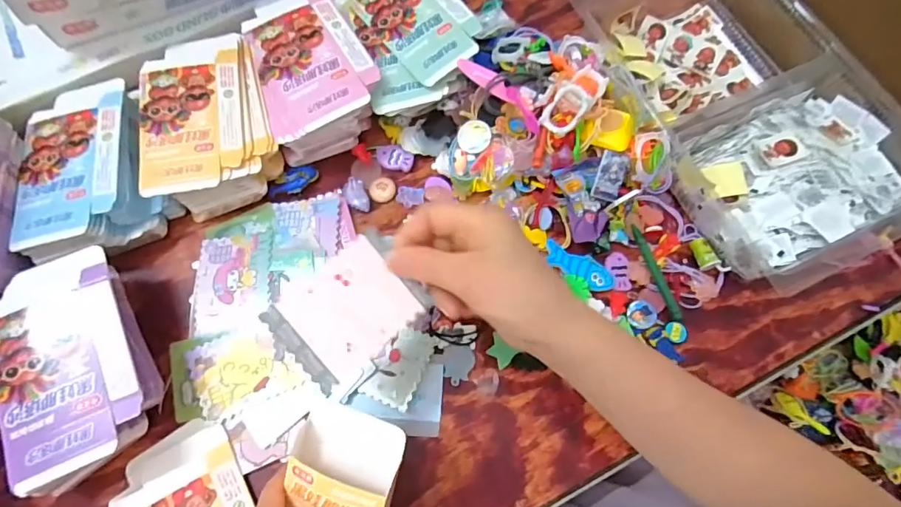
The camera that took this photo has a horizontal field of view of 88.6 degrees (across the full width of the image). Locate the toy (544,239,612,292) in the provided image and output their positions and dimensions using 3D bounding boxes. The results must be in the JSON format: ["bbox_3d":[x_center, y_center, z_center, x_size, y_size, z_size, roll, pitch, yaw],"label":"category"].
[{"bbox_3d":[0.112,0.010,0.403,0.065,0.006,0.028,35,73,10],"label":"toy"}]

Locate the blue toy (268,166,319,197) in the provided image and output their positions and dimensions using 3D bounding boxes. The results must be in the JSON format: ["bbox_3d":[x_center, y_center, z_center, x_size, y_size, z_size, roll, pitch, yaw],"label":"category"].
[{"bbox_3d":[-0.144,-0.066,0.423,0.045,0.007,0.023,-17,72,-8],"label":"blue toy"}]

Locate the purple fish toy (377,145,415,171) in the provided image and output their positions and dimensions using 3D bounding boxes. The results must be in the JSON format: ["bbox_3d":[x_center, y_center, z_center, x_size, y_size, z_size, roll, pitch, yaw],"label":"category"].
[{"bbox_3d":[-0.053,-0.091,0.438,0.037,0.005,0.022,24,72,6],"label":"purple fish toy"}]

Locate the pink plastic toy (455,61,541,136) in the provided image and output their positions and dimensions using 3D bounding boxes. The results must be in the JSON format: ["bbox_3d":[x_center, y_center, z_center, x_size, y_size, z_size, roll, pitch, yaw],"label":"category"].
[{"bbox_3d":[0.047,-0.145,0.412,0.091,0.008,0.019,38,73,-3],"label":"pink plastic toy"}]

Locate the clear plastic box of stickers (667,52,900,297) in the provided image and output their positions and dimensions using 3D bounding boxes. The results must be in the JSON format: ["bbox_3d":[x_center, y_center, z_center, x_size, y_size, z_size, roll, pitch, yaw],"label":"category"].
[{"bbox_3d":[0.309,-0.075,0.418,0.199,0.052,0.183,-24,73,-10],"label":"clear plastic box of stickers"}]

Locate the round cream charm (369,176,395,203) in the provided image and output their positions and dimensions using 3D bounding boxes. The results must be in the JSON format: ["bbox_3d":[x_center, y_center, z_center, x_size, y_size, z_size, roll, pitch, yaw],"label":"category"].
[{"bbox_3d":[-0.063,-0.060,0.427,0.023,0.004,0.023,-3,71,-3],"label":"round cream charm"}]

